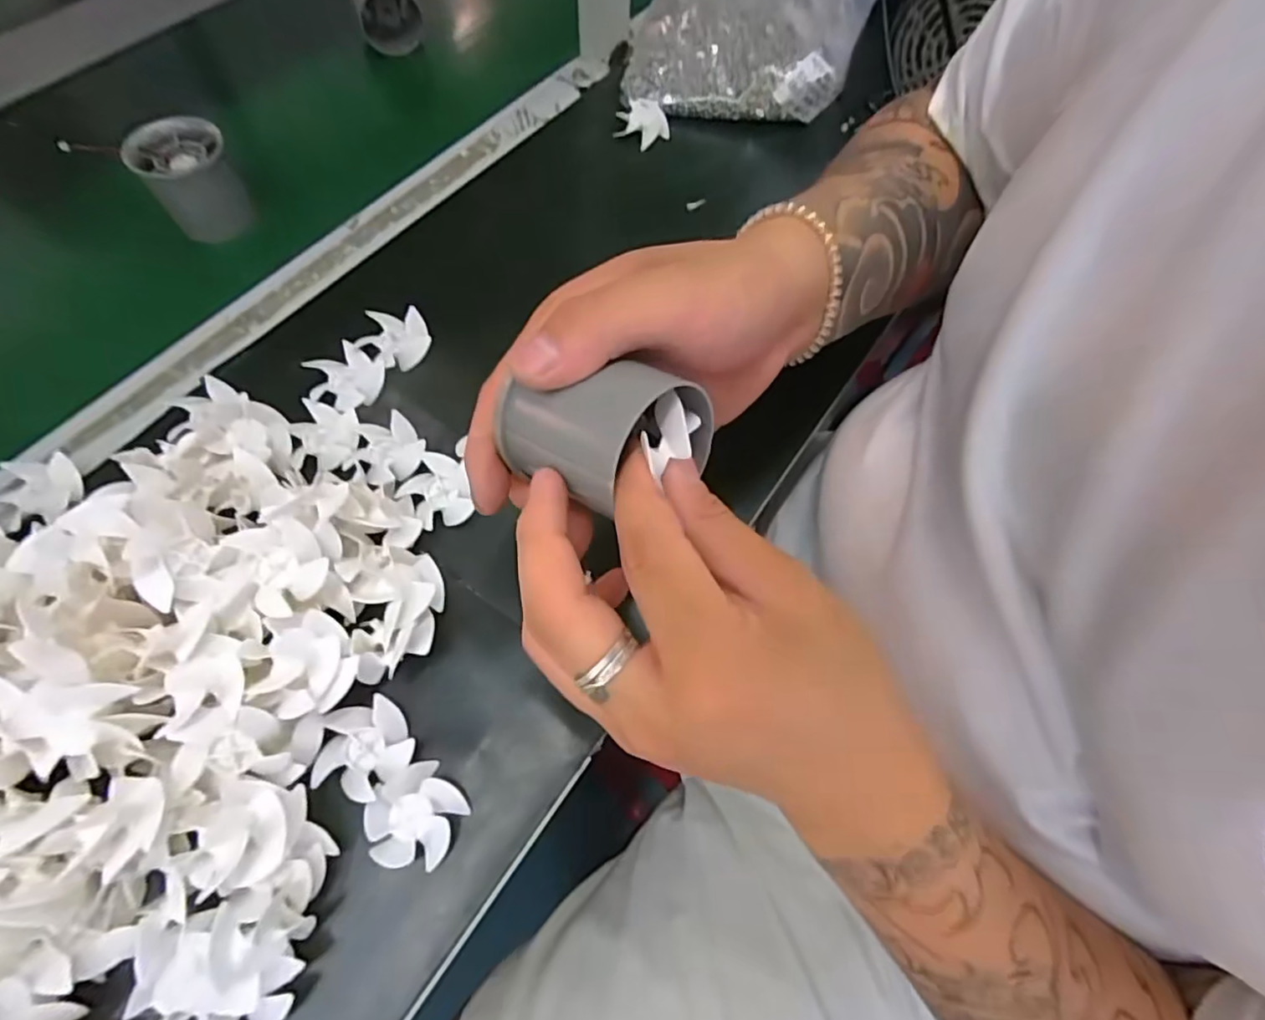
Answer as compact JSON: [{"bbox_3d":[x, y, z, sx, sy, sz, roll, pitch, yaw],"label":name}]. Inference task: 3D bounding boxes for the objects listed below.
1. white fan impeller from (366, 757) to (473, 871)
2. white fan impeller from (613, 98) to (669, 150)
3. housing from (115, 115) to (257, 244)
[{"bbox_3d":[-0.095,0.134,0.266,0.038,0.011,0.040,1,65,-3],"label":"white fan impeller"},{"bbox_3d":[0.005,-0.301,0.481,0.045,0.017,0.045,1,65,-3],"label":"white fan impeller"},{"bbox_3d":[-0.281,-0.212,0.394,0.052,0.046,0.054,-26,69,-14],"label":"housing"}]

